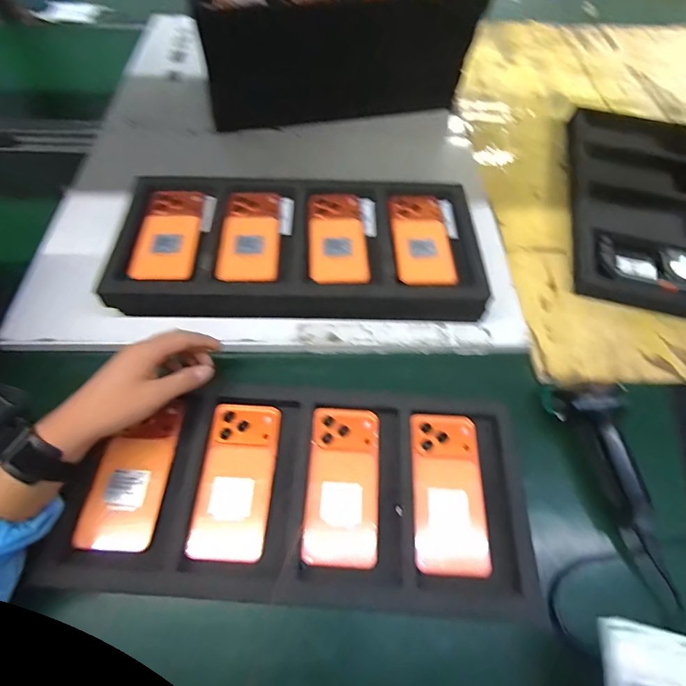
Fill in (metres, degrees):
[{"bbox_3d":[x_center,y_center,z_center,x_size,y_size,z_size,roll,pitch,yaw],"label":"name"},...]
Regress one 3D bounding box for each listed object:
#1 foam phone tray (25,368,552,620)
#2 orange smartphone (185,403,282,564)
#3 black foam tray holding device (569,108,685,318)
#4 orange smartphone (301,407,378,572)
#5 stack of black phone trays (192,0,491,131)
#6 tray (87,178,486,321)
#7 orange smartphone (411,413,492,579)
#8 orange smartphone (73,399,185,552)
[{"bbox_3d":[-0.042,0.151,0.435,0.480,0.019,0.229,1,61,-2],"label":"foam phone tray"},{"bbox_3d":[-0.115,0.146,0.436,0.075,0.009,0.162,5,61,0],"label":"orange smartphone"},{"bbox_3d":[0.506,-0.249,0.681,0.223,0.033,0.471,15,61,6],"label":"black foam tray holding device"},{"bbox_3d":[0.000,0.153,0.438,0.074,0.005,0.165,4,61,-1],"label":"orange smartphone"},{"bbox_3d":[-0.016,-0.541,0.748,0.475,0.214,0.168,-13,63,-10],"label":"stack of black phone trays"},{"bbox_3d":[-0.056,-0.131,0.567,0.486,0.064,0.239,2,61,-2],"label":"tray"},{"bbox_3d":[0.115,0.159,0.437,0.074,0.006,0.165,4,61,-1],"label":"orange smartphone"},{"bbox_3d":[-0.229,0.141,0.437,0.076,0.007,0.152,5,61,0],"label":"orange smartphone"}]

